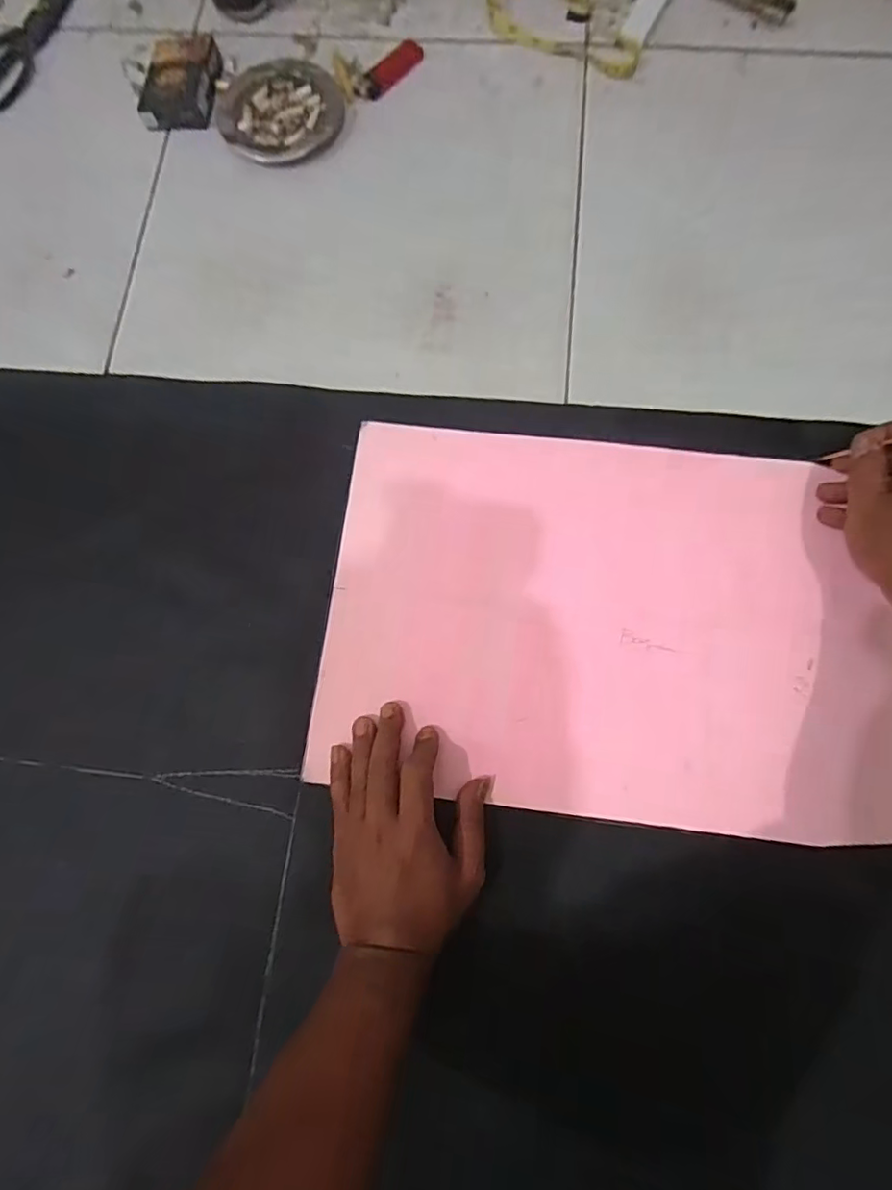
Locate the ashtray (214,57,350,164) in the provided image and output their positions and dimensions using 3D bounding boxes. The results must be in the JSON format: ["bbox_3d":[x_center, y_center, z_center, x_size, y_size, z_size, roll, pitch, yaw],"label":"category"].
[{"bbox_3d":[-0.159,-0.463,0.549,0.112,0.014,0.116,0,77,1],"label":"ashtray"}]

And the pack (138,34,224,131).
[{"bbox_3d":[-0.252,-0.493,0.553,0.064,0.026,0.095,6,77,3],"label":"pack"}]

